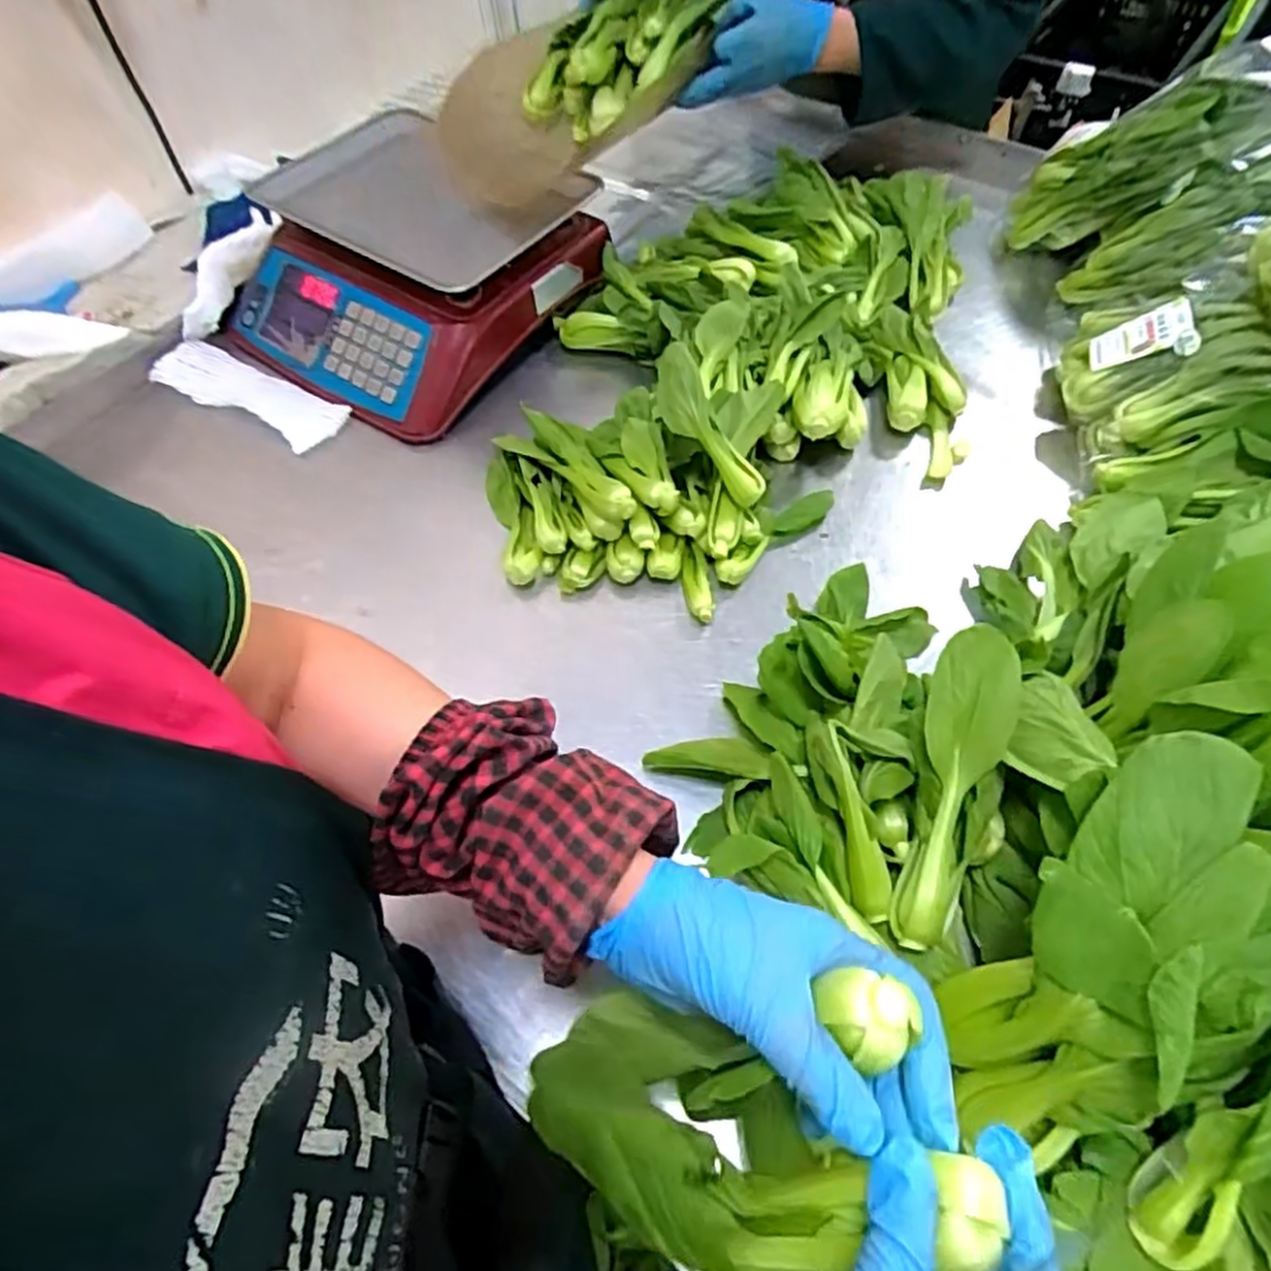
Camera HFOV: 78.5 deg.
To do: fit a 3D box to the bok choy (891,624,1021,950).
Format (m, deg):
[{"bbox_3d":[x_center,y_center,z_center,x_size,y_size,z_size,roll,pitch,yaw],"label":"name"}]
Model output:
[{"bbox_3d":[0.198,0.094,0.481,0.054,0.026,0.194,13,88,12],"label":"bok choy"}]

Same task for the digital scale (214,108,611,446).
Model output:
[{"bbox_3d":[-0.246,-0.406,0.862,0.321,0.139,0.341,29,64,21],"label":"digital scale"}]

